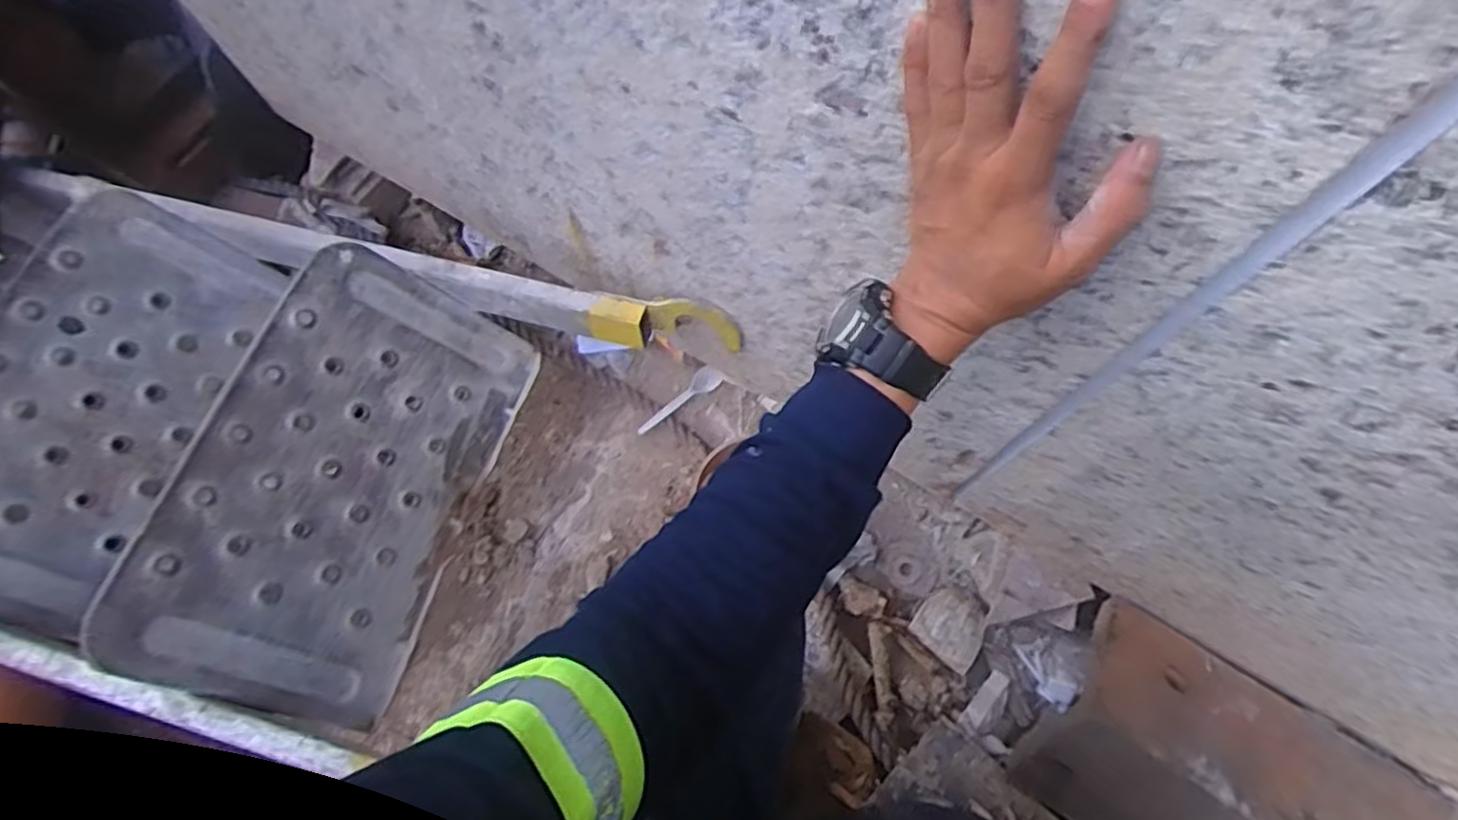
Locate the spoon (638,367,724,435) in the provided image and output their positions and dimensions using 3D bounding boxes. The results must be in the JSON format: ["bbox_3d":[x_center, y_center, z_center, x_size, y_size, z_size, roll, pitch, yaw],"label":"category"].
[{"bbox_3d":[-0.062,-0.012,0.949,0.027,0.010,0.142,43,60,14],"label":"spoon"}]

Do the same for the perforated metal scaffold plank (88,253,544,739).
[{"bbox_3d":[-0.358,0.061,0.697,0.243,0.028,0.401,35,61,-34],"label":"perforated metal scaffold plank"}]

